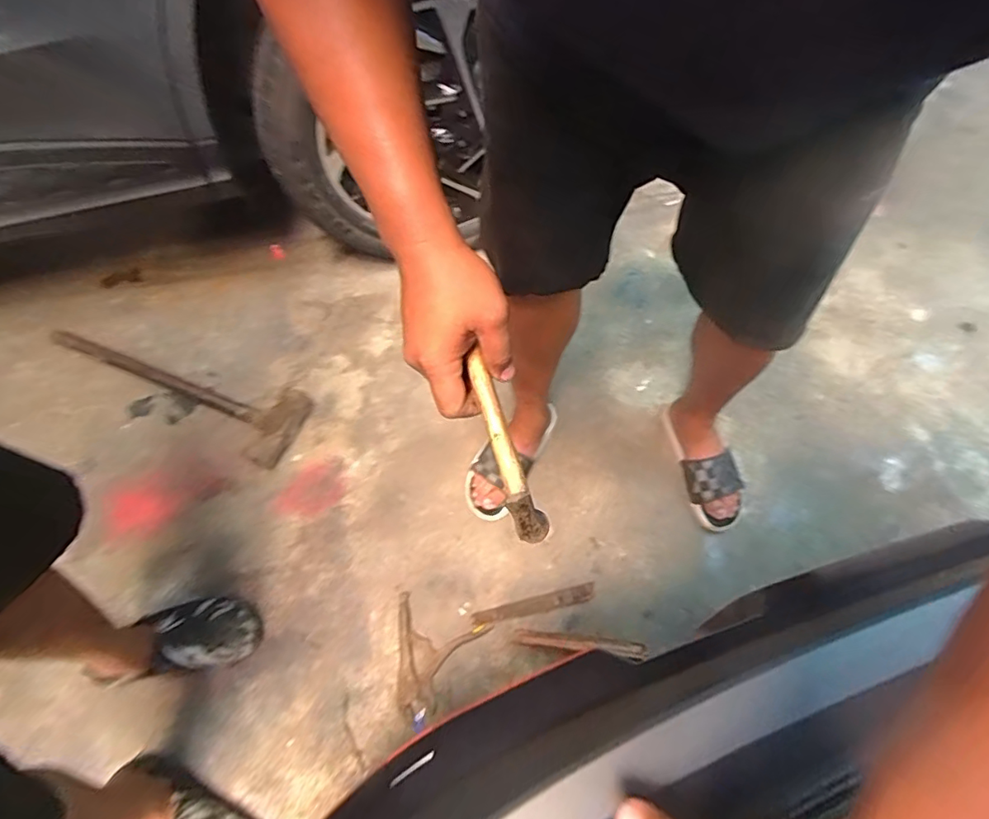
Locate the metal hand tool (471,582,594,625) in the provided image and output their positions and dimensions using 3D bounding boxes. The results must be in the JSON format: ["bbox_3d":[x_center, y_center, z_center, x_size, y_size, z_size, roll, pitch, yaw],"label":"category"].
[{"bbox_3d":[0.075,0.374,1.004,0.235,0.007,0.030,-13,59,-7],"label":"metal hand tool"}]

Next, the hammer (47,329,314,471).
[{"bbox_3d":[-0.687,-0.071,1.153,0.575,0.067,0.175,24,64,9],"label":"hammer"}]

